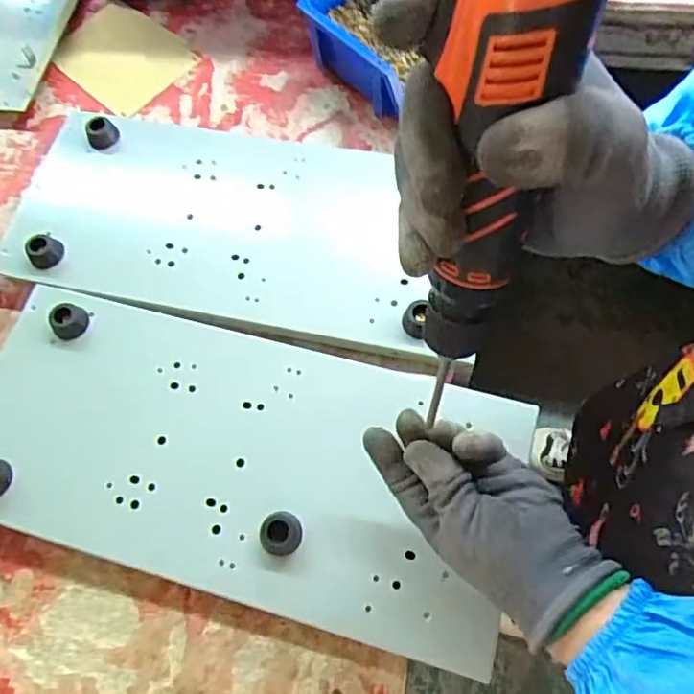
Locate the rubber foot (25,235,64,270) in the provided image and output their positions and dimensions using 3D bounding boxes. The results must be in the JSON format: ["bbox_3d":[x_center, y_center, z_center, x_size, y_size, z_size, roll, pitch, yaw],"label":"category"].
[{"bbox_3d":[-0.268,-0.087,0.545,0.027,0.017,0.028,-20,66,-3],"label":"rubber foot"}]

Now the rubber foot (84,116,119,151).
[{"bbox_3d":[-0.235,-0.204,0.592,0.028,0.023,0.024,-30,67,-7],"label":"rubber foot"}]

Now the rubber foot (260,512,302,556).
[{"bbox_3d":[-0.049,0.134,0.445,0.030,0.021,0.030,-2,66,5],"label":"rubber foot"}]

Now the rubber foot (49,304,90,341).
[{"bbox_3d":[-0.235,-0.023,0.517,0.030,0.018,0.027,-40,68,-11],"label":"rubber foot"}]

